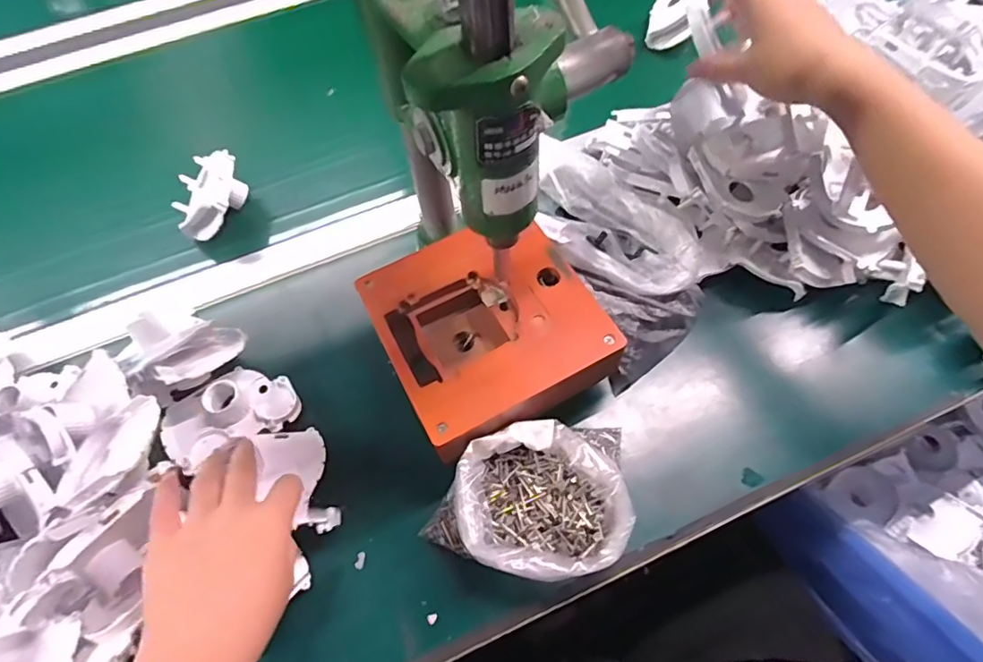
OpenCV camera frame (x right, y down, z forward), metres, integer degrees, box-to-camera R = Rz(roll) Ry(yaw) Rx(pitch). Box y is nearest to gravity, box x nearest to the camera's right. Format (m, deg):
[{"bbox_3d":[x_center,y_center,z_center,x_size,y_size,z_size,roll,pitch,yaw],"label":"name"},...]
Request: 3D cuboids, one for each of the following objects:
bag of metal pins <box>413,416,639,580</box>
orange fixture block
[{"bbox_3d":[0.028,0.118,0.364,0.137,0.053,0.095,-8,61,-1],"label":"bag of metal pins"},{"bbox_3d":[-0.003,-0.005,0.399,0.148,0.042,0.153,-26,63,-11],"label":"orange fixture block"}]

